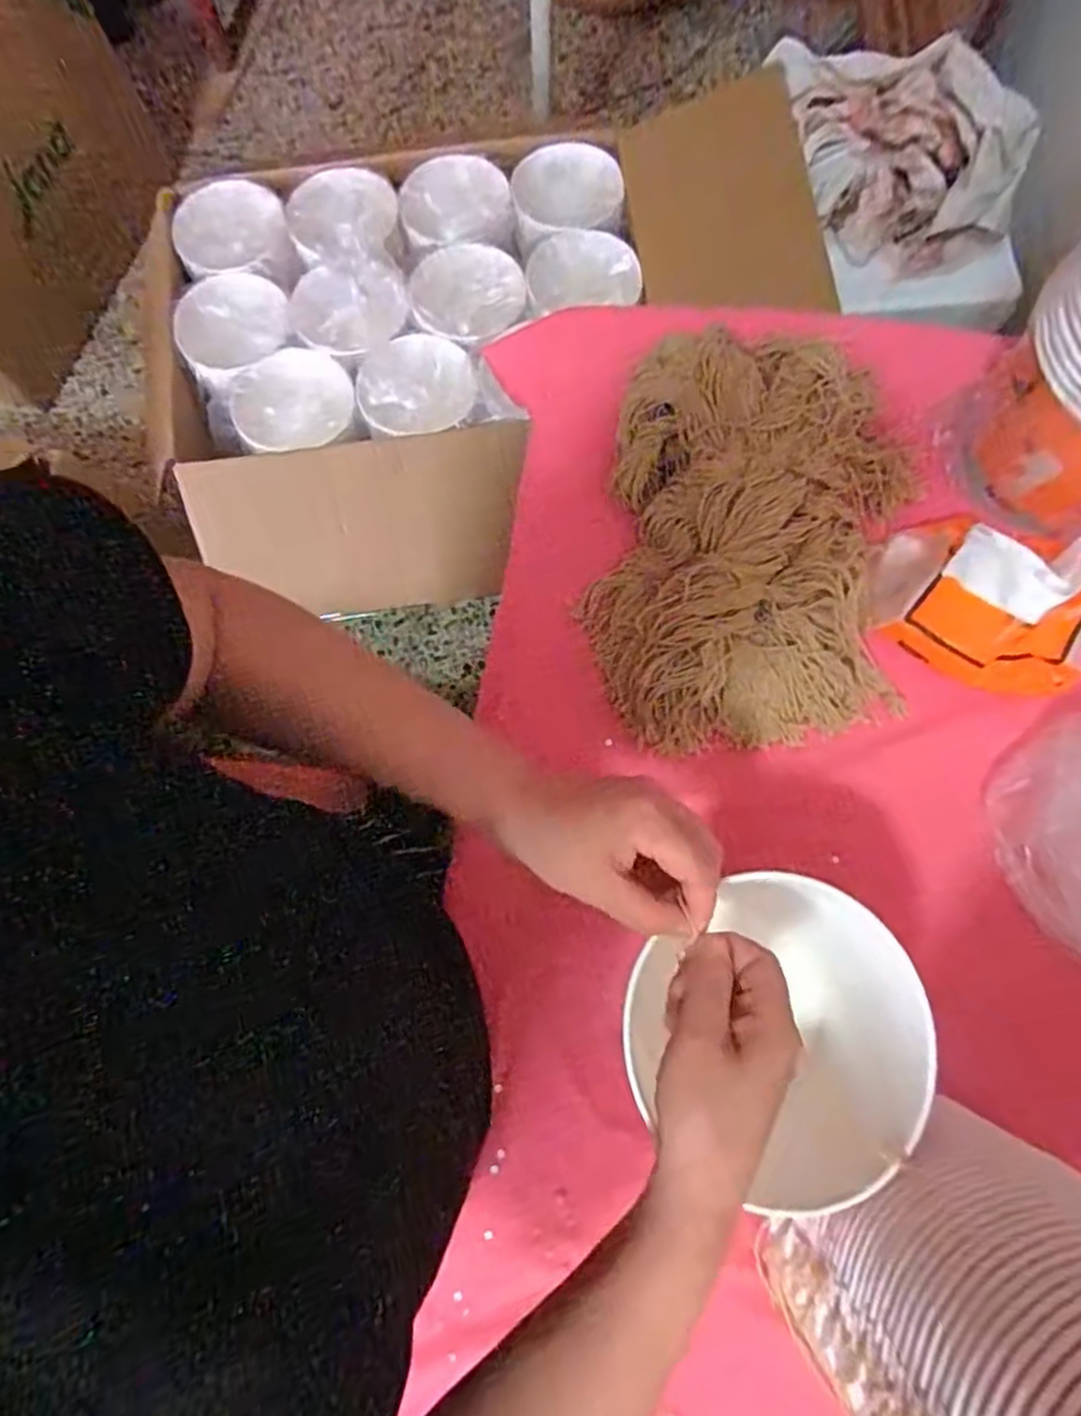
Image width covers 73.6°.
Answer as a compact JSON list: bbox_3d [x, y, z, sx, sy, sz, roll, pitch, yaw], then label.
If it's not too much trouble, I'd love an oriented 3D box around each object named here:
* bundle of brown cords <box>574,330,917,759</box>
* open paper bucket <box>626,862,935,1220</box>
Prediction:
[{"bbox_3d":[0.165,-0.126,0.550,0.237,0.092,0.320,9,76,4],"label":"bundle of brown cords"},{"bbox_3d":[0.133,0.193,0.447,0.166,0.135,0.151,0,76,2],"label":"open paper bucket"}]

